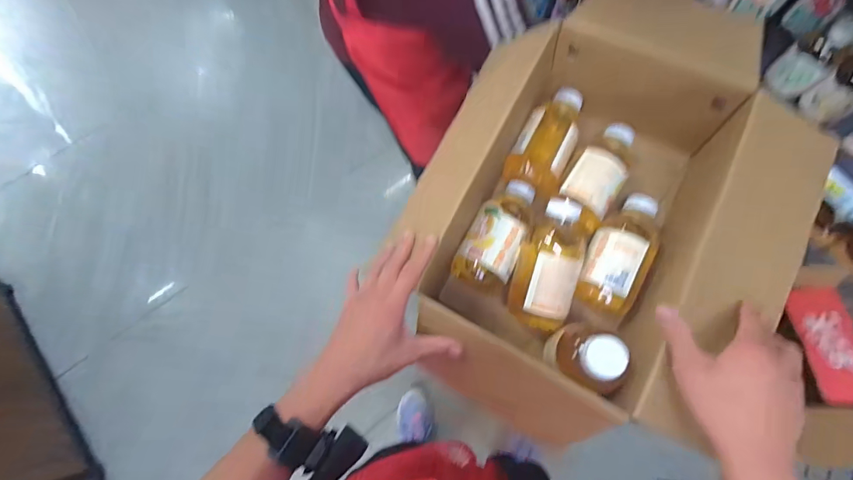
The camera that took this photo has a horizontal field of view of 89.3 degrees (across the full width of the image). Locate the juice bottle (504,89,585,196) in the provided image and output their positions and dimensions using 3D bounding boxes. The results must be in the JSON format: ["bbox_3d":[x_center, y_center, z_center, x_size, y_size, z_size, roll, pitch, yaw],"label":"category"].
[{"bbox_3d":[0.173,-0.140,0.604,0.076,0.059,0.162,30,78,9],"label":"juice bottle"}]

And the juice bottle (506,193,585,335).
[{"bbox_3d":[0.155,0.028,0.538,0.075,0.063,0.172,16,88,6],"label":"juice bottle"}]

